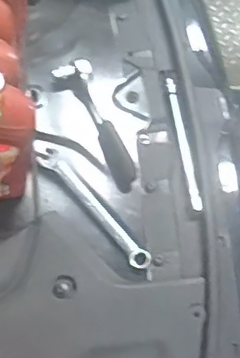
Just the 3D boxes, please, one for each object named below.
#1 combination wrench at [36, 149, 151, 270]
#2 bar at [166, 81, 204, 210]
[{"bbox_3d":[-0.031,0.034,0.774,0.030,0.008,0.197,-39,72,-19],"label":"combination wrench"},{"bbox_3d":[0.087,-0.054,0.842,0.017,0.017,0.208,-6,64,-6],"label":"bar"}]

